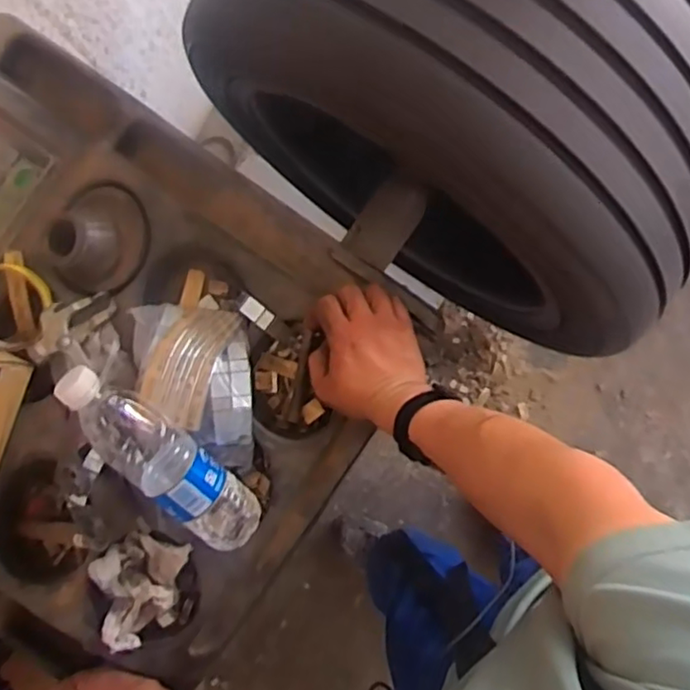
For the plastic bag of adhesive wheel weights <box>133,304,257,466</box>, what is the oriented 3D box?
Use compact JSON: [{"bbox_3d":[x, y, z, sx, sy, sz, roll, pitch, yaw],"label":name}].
[{"bbox_3d":[-0.143,0.039,0.623,0.103,0.056,0.168,-8,86,3],"label":"plastic bag of adhesive wheel weights"}]

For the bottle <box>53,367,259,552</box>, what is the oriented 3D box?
[{"bbox_3d":[-0.165,0.099,0.577,0.064,0.070,0.226,-38,120,1],"label":"bottle"}]

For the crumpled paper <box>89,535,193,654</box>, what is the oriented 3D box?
[{"bbox_3d":[-0.202,0.236,0.620,0.077,0.053,0.103,16,88,5],"label":"crumpled paper"}]

